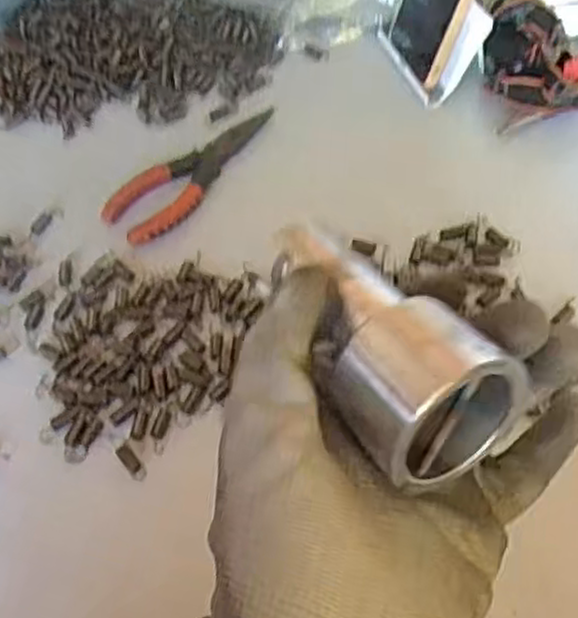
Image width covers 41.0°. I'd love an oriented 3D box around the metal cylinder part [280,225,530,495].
[{"bbox_3d":[0.030,0.006,0.246,0.048,0.042,0.092,-19,54,-13],"label":"metal cylinder part"}]

